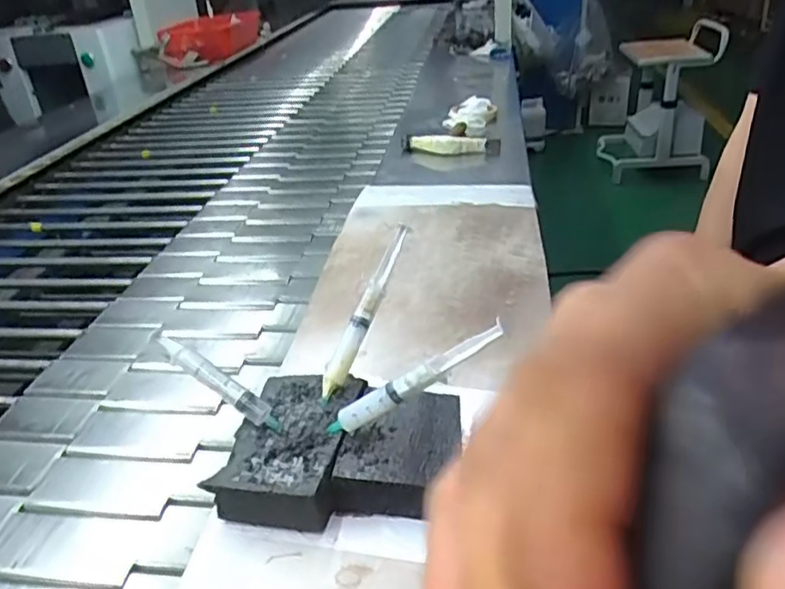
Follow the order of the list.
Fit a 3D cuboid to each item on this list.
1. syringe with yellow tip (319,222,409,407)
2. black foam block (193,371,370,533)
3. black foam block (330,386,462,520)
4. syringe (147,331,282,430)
[{"bbox_3d":[-0.021,0.015,0.514,0.015,0.014,0.154,15,74,32],"label":"syringe with yellow tip"},{"bbox_3d":[-0.069,0.109,0.476,0.079,0.034,0.126,4,31,16],"label":"black foam block"},{"bbox_3d":[0.010,0.111,0.466,0.083,0.036,0.100,1,30,11],"label":"black foam block"},{"bbox_3d":[-0.133,0.063,0.482,0.119,0.014,0.013,33,41,11],"label":"syringe"}]

